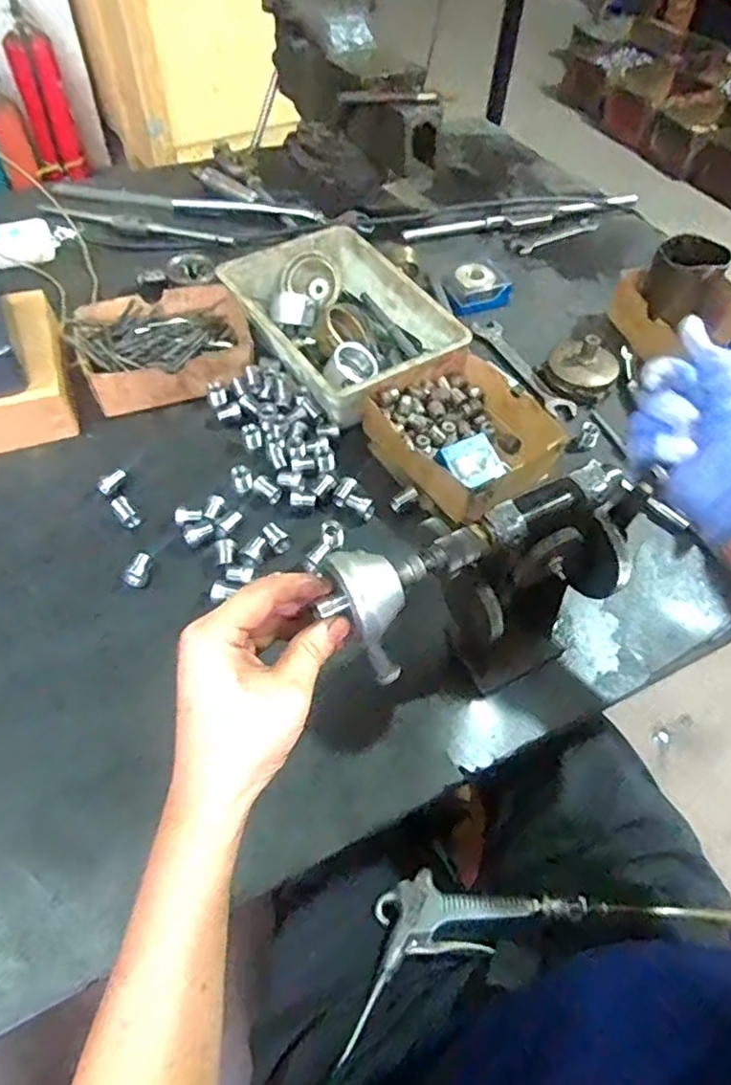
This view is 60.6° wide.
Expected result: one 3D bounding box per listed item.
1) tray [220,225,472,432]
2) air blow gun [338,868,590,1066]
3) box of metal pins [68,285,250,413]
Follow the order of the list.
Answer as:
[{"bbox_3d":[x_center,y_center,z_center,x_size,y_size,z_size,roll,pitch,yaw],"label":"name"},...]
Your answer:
[{"bbox_3d":[-0.031,-0.239,0.690,0.173,0.073,0.256,-28,61,-21],"label":"tray"},{"bbox_3d":[0.063,0.303,0.498,0.204,0.034,0.079,-20,58,-17],"label":"air blow gun"},{"bbox_3d":[-0.213,-0.212,0.676,0.180,0.050,0.144,-16,58,-15],"label":"box of metal pins"}]

